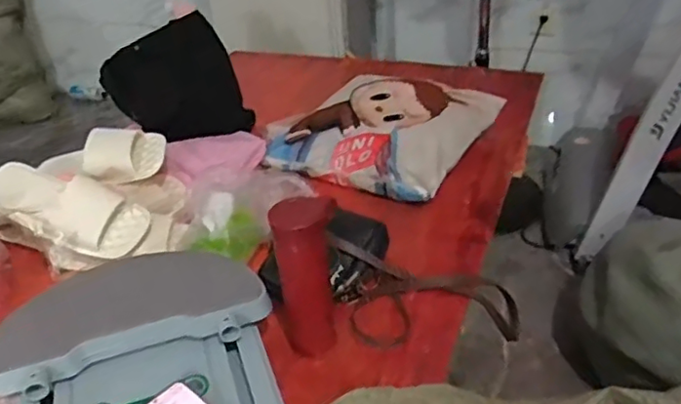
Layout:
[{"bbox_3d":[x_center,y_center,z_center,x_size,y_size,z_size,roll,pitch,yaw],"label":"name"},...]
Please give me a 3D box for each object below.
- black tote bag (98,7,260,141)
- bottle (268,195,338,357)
[{"bbox_3d":[-0.358,-0.253,1.407,0.267,0.288,0.080,-38,24,-31],"label":"black tote bag"},{"bbox_3d":[-0.044,0.093,0.809,0.079,0.233,0.065,-6,33,-4],"label":"bottle"}]

